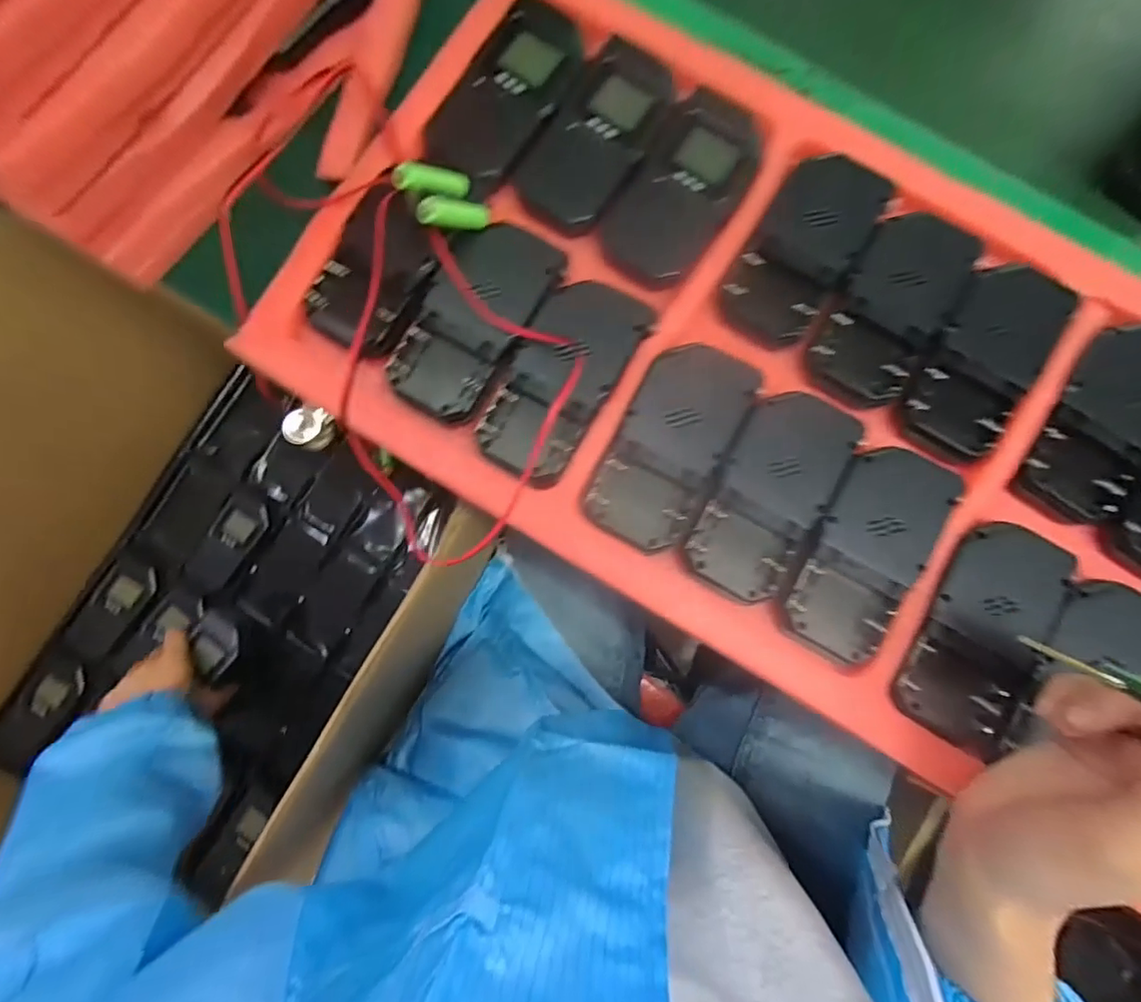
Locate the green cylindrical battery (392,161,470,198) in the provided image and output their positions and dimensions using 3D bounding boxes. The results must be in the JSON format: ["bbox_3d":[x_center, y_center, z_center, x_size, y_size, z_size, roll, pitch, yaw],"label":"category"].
[{"bbox_3d":[-0.071,-0.166,0.282,0.045,0.010,0.010,-21,81,-43],"label":"green cylindrical battery"}]

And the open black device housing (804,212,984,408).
[{"bbox_3d":[0.182,-0.110,0.309,0.059,0.019,0.114,32,83,4],"label":"open black device housing"}]

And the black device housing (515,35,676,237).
[{"bbox_3d":[0.016,-0.213,0.318,0.056,0.013,0.117,28,83,3],"label":"black device housing"}]

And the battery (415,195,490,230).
[{"bbox_3d":[-0.058,-0.151,0.286,0.012,0.011,0.055,54,41,6],"label":"battery"}]

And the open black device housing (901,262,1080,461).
[{"bbox_3d":[0.233,-0.082,0.303,0.055,0.015,0.117,32,83,4],"label":"open black device housing"}]

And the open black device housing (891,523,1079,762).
[{"bbox_3d":[0.215,0.067,0.277,0.059,0.009,0.116,28,83,3],"label":"open black device housing"}]

